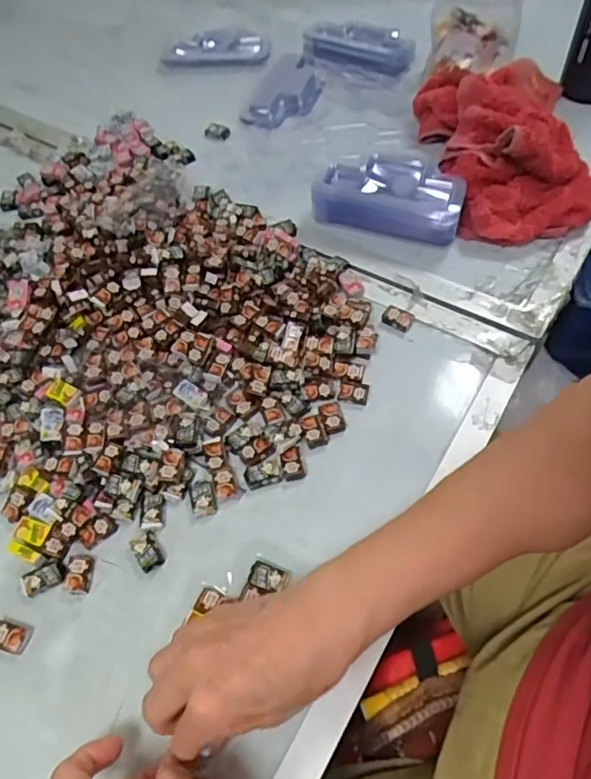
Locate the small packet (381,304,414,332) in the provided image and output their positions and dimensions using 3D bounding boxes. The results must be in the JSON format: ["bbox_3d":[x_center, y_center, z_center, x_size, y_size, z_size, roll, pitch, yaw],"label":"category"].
[{"bbox_3d":[0.091,-0.064,0.515,0.026,0.009,0.020,24,64,16],"label":"small packet"}]

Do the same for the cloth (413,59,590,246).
[{"bbox_3d":[0.229,-0.261,0.582,0.176,0.074,0.245,-7,59,-1],"label":"cloth"}]

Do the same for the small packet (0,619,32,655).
[{"bbox_3d":[-0.197,0.169,0.394,0.029,0.008,0.017,12,61,10],"label":"small packet"}]

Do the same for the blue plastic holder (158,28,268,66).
[{"bbox_3d":[-0.101,-0.441,0.742,0.135,0.016,0.052,4,60,6],"label":"blue plastic holder"}]

